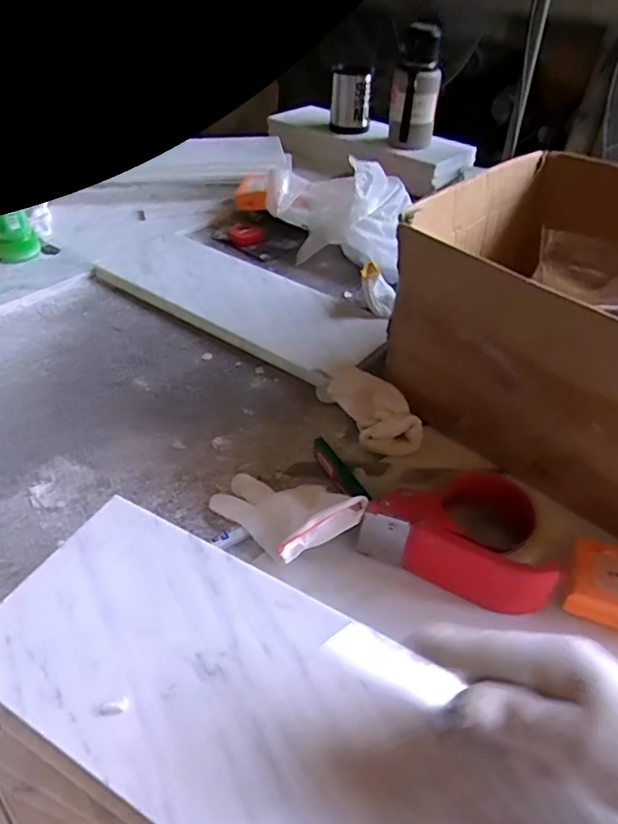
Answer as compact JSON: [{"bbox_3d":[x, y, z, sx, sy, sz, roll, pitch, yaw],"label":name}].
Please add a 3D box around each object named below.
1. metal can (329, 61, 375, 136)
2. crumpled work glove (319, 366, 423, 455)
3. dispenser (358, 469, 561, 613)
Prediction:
[{"bbox_3d":[0.089,-0.665,1.188,0.084,0.127,0.082,-1,44,0],"label":"metal can"},{"bbox_3d":[0.063,-0.008,0.586,0.058,0.035,0.139,-22,45,-22],"label":"crumpled work glove"},{"bbox_3d":[0.125,0.094,0.456,0.146,0.057,0.091,15,44,18],"label":"dispenser"}]

